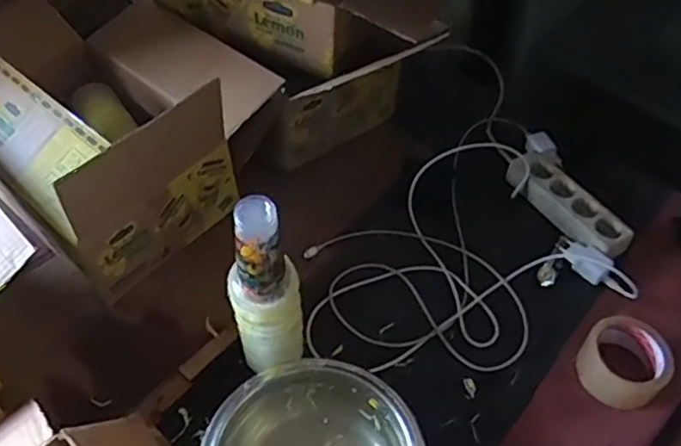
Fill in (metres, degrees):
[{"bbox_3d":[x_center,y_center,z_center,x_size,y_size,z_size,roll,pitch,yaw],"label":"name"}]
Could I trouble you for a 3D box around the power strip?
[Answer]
[{"bbox_3d":[0.334,-0.028,0.938,0.062,0.036,0.204,-27,57,-21],"label":"power strip"}]

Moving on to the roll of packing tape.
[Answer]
[{"bbox_3d":[0.345,0.161,0.773,0.096,0.064,0.100,1,52,-1],"label":"roll of packing tape"}]

